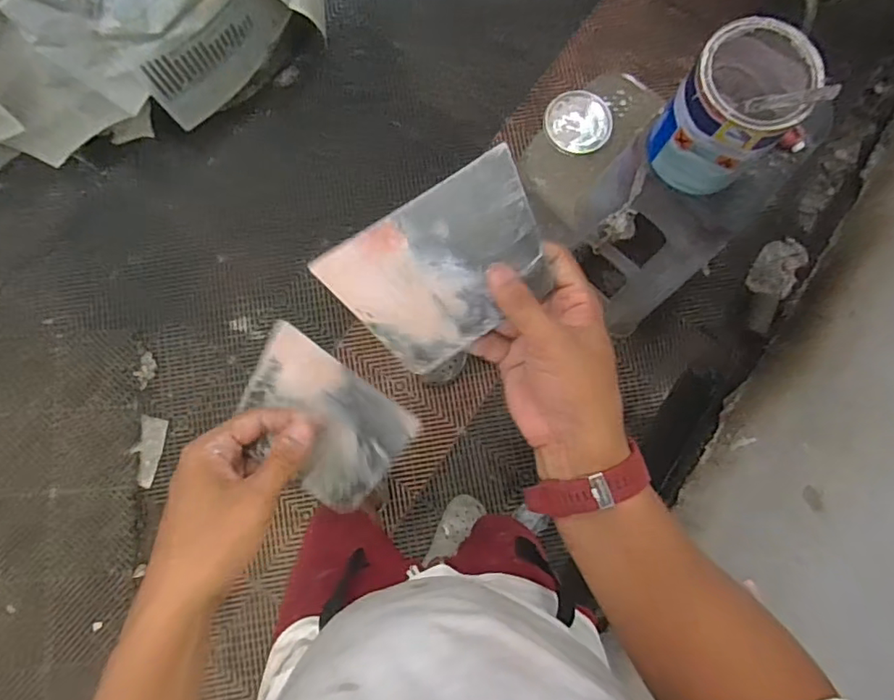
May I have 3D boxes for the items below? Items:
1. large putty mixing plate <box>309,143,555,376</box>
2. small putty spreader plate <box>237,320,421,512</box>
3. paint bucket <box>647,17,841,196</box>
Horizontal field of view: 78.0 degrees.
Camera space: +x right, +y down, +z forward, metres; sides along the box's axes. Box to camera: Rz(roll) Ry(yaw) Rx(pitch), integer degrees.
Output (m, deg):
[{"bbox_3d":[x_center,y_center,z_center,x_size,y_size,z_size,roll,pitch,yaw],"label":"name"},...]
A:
[{"bbox_3d":[0.001,-0.054,0.365,0.137,0.005,0.100,-33,103,-1],"label":"large putty mixing plate"},{"bbox_3d":[-0.098,0.055,0.441,0.141,0.008,0.101,40,62,-16],"label":"small putty spreader plate"},{"bbox_3d":[0.430,-0.360,0.846,0.169,0.208,0.165,-38,82,-7],"label":"paint bucket"}]

